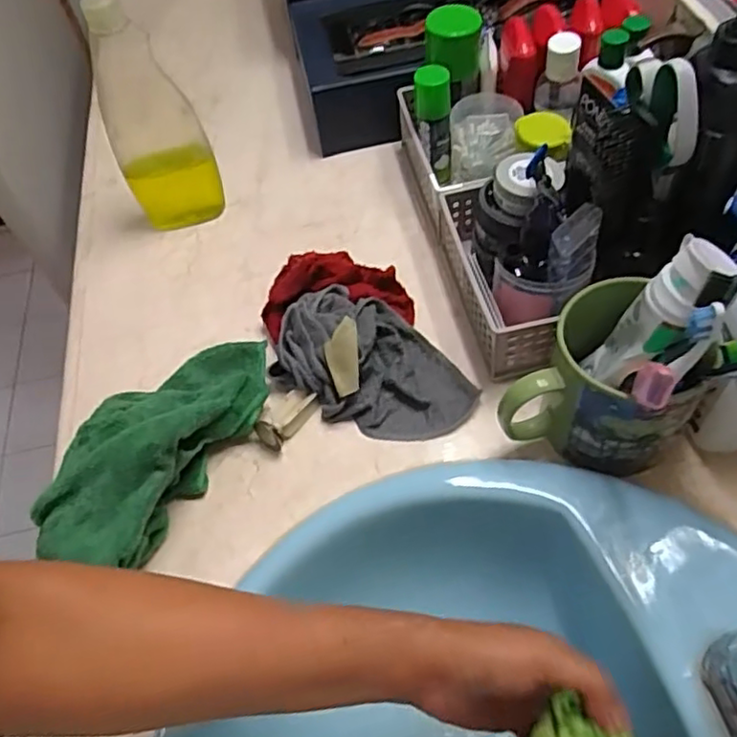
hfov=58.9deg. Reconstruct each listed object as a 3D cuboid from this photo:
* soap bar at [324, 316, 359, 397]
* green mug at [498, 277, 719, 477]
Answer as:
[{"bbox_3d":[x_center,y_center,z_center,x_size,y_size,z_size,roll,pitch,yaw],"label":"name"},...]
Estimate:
[{"bbox_3d":[-0.021,-0.009,0.519,0.026,0.007,0.061,-1,92,4],"label":"soap bar"},{"bbox_3d":[0.166,0.021,0.464,0.115,0.107,0.104,-39,59,-18],"label":"green mug"}]

